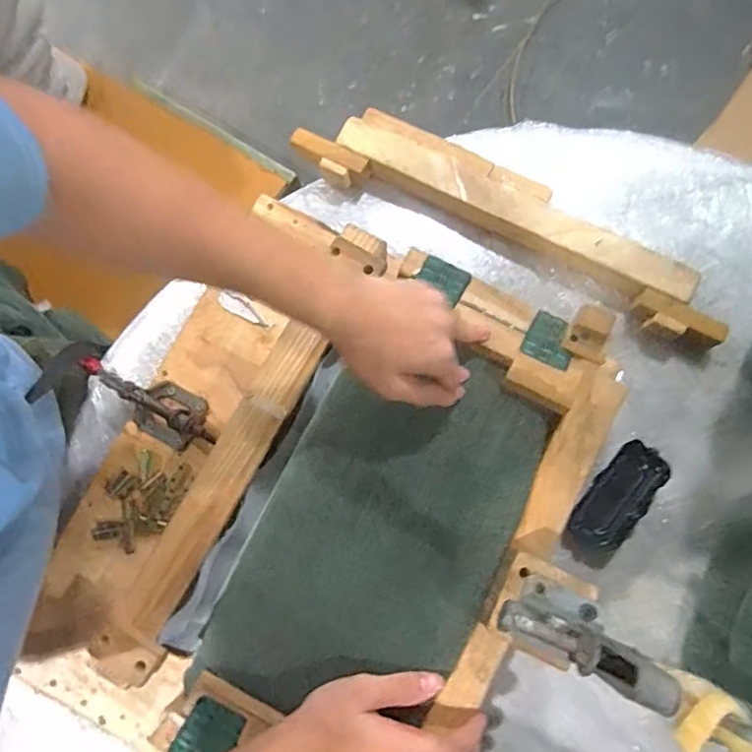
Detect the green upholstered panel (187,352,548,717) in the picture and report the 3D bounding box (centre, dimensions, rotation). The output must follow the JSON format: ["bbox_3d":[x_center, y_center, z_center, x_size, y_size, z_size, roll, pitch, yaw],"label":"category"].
[{"bbox_3d":[0.005,0.139,0.509,0.204,0.029,0.338,27,81,6],"label":"green upholstered panel"}]

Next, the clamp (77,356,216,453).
[{"bbox_3d":[-0.233,0.028,0.573,0.166,0.034,0.057,23,80,5],"label":"clamp"}]

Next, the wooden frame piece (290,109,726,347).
[{"bbox_3d":[0.145,-0.171,0.606,0.471,0.031,0.091,29,81,6],"label":"wooden frame piece"}]

